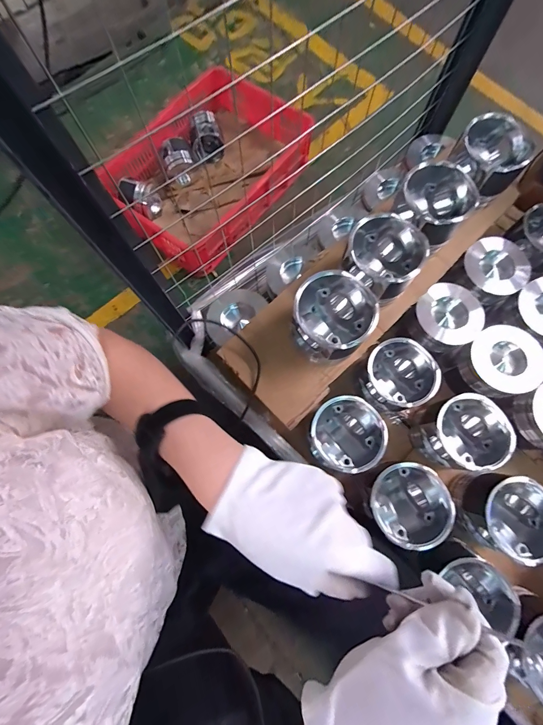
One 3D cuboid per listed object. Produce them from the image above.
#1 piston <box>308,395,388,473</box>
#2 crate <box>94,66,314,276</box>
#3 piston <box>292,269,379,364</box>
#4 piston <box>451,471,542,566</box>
[{"bbox_3d":[0.116,0.123,0.514,0.109,0.106,0.107,-27,75,-8],"label":"piston"},{"bbox_3d":[-0.200,-0.646,1.017,0.457,0.162,0.624,37,76,10],"label":"crate"},{"bbox_3d":[0.087,-0.061,0.460,0.103,0.105,0.108,0,73,-1],"label":"piston"},{"bbox_3d":[0.359,0.233,0.475,0.116,0.087,0.114,6,73,1],"label":"piston"}]

